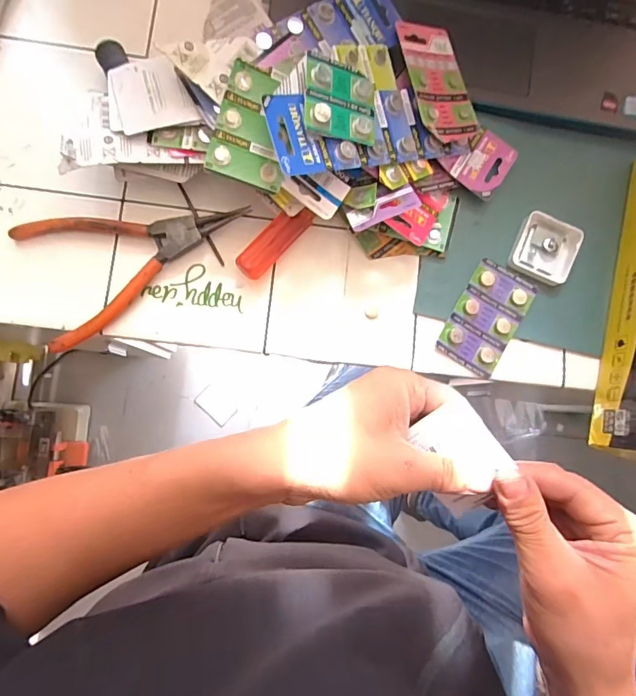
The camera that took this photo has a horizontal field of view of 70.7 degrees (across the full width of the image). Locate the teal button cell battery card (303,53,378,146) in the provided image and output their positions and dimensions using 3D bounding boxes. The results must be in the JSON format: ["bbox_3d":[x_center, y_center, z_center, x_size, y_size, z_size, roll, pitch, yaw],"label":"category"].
[{"bbox_3d":[0.016,-0.163,0.294,0.053,0.006,0.051,0,87,-27],"label":"teal button cell battery card"}]

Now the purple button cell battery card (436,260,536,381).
[{"bbox_3d":[0.130,-0.024,0.344,0.050,0.006,0.081,32,86,-1],"label":"purple button cell battery card"}]

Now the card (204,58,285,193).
[{"bbox_3d":[-0.041,-0.146,0.297,0.049,0.004,0.074,16,88,-15],"label":"card"}]

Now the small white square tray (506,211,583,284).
[{"bbox_3d":[0.178,-0.077,0.349,0.047,0.008,0.048,20,86,-2],"label":"small white square tray"}]

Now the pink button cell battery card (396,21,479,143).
[{"bbox_3d":[0.089,-0.198,0.331,0.048,0.006,0.092,-12,85,-21],"label":"pink button cell battery card"}]

